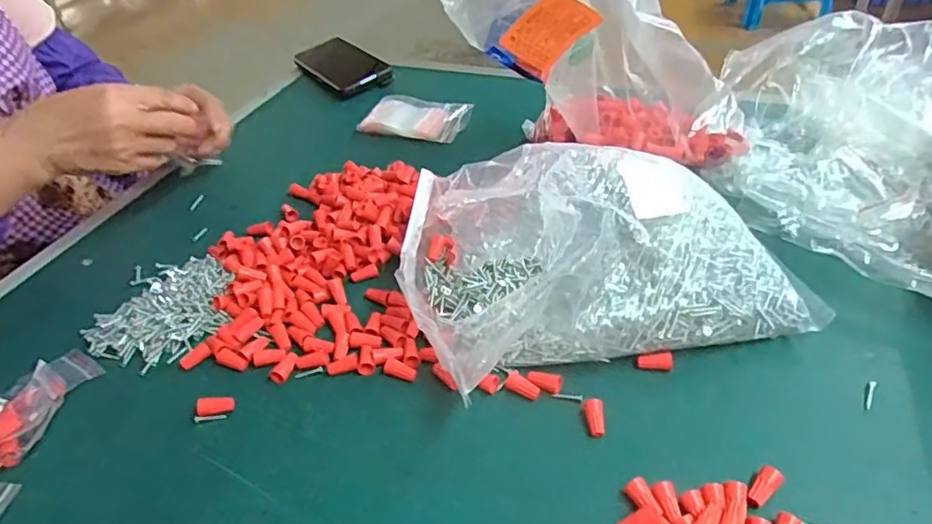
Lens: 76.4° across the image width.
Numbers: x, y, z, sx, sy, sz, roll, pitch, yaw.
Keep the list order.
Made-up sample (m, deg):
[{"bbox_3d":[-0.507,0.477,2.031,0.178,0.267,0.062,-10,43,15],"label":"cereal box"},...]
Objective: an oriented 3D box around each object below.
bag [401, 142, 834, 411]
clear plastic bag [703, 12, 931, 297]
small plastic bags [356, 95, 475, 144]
[{"bbox_3d":[0.084,-0.017,0.433,0.261,0.107,0.193,-14,42,-7],"label":"bag"},{"bbox_3d":[0.328,-0.095,0.496,0.229,0.101,0.299,16,47,24],"label":"clear plastic bag"},{"bbox_3d":[-0.055,-0.167,0.675,0.111,0.013,0.078,15,47,23],"label":"small plastic bags"}]

